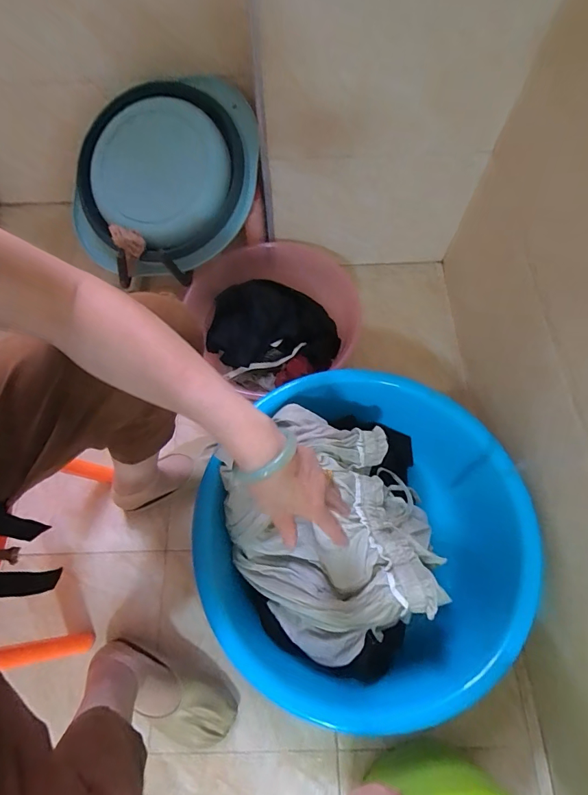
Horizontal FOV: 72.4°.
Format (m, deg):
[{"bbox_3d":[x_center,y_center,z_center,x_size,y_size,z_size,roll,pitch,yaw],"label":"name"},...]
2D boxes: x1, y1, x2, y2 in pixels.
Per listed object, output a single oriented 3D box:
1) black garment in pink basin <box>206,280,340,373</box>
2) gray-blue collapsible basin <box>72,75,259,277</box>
[{"bbox_3d":[-0.041,-0.151,0.822,0.264,0.085,0.189,3,65,3],"label":"black garment in pink basin"},{"bbox_3d":[-0.250,-0.423,0.774,0.342,0.060,0.365,10,96,2],"label":"gray-blue collapsible basin"}]

